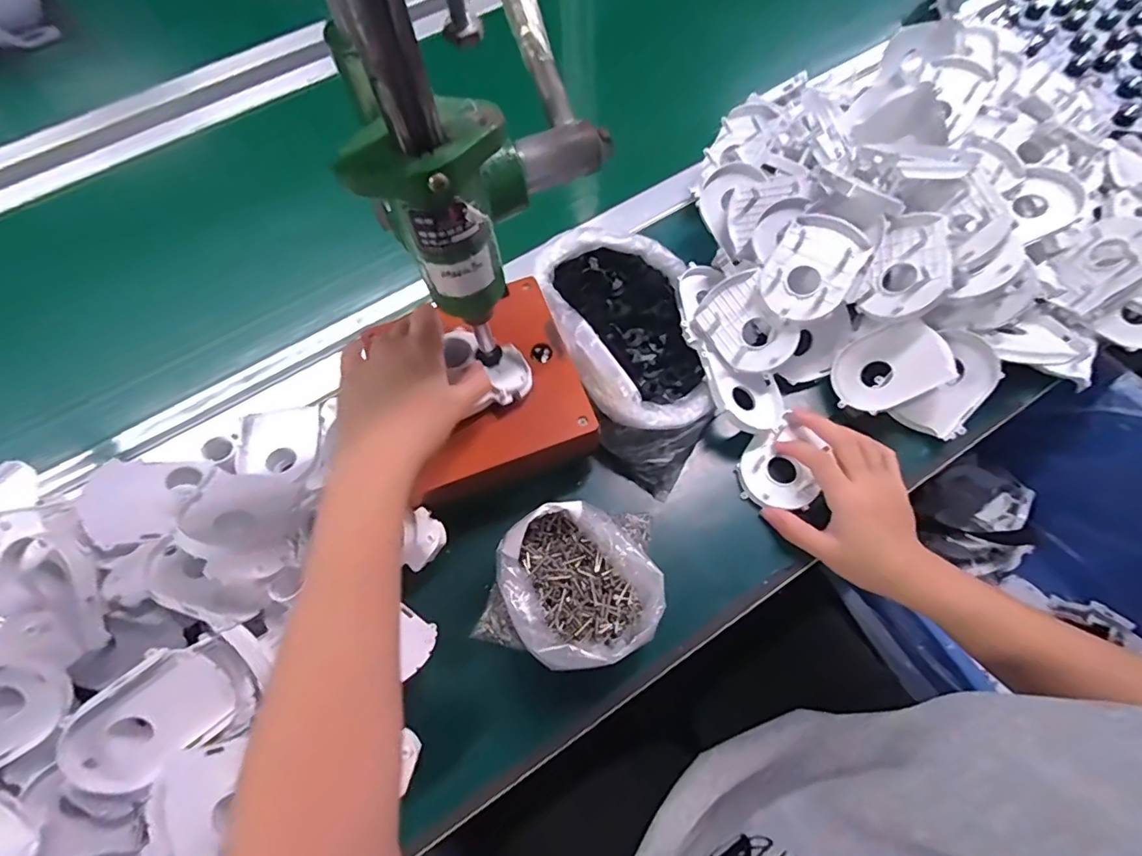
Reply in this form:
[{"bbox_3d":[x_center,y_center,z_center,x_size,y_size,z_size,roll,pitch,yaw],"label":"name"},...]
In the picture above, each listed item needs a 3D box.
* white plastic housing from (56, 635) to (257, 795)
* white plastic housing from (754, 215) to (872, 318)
[{"bbox_3d":[-0.264,0.179,0.329,0.089,0.036,0.064,-33,104,-15],"label":"white plastic housing"},{"bbox_3d":[0.192,-0.127,0.414,0.065,0.020,0.082,35,95,18],"label":"white plastic housing"}]

